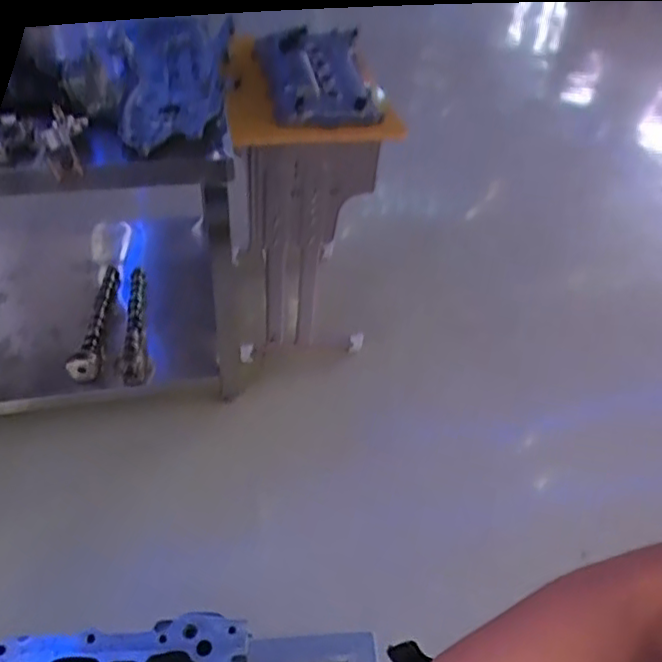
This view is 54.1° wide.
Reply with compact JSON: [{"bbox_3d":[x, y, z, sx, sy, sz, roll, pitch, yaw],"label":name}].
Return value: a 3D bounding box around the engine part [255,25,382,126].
[{"bbox_3d":[-0.038,-0.615,1.548,0.261,0.104,0.352,-3,44,-8],"label":"engine part"}]

